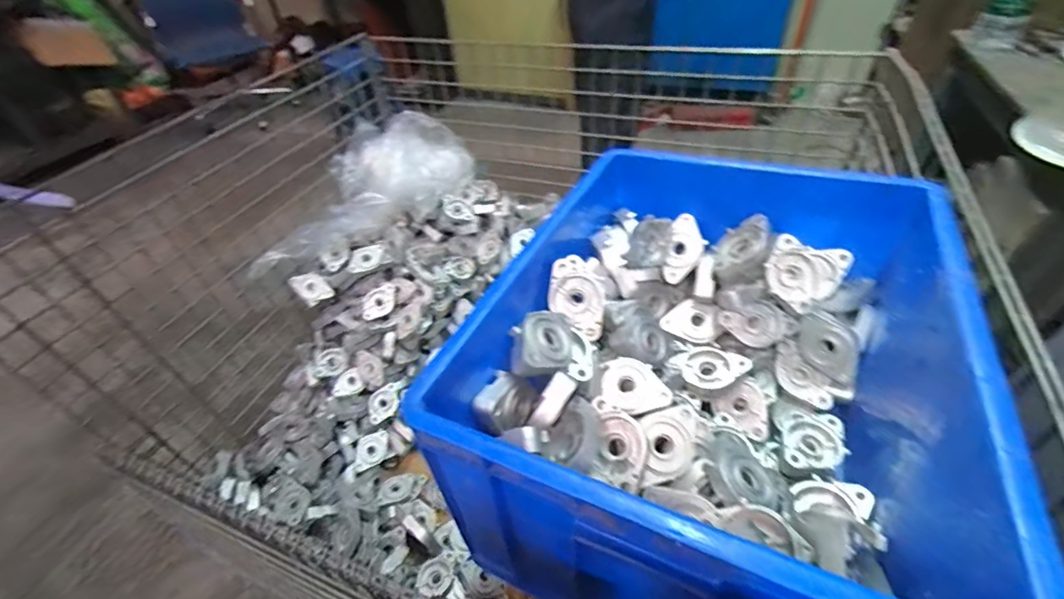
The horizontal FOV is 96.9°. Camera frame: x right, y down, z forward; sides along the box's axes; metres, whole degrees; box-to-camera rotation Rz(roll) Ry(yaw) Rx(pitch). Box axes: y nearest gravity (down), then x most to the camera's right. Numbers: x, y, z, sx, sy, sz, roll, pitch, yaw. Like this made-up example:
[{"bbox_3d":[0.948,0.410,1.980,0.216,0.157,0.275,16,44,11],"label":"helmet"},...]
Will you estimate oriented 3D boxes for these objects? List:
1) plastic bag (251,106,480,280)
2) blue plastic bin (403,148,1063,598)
[{"bbox_3d":[-0.434,-0.269,1.151,0.248,0.180,0.581,26,52,28],"label":"plastic bag"},{"bbox_3d":[0.197,0.049,0.547,0.411,0.258,0.556,15,48,20],"label":"blue plastic bin"}]

